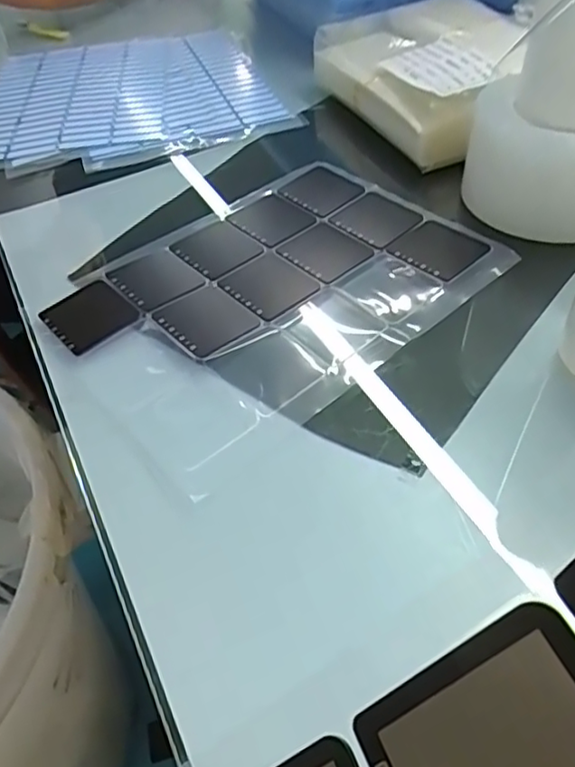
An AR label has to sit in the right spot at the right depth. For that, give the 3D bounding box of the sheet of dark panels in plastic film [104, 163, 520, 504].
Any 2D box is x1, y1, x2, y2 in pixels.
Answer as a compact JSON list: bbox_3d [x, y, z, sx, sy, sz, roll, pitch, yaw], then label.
[{"bbox_3d":[-0.006,-0.065,0.408,0.257,0.009,0.191,-34,54,-23],"label":"sheet of dark panels in plastic film"}]

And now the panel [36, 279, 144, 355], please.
[{"bbox_3d":[-0.131,-0.045,0.399,0.049,0.008,0.058,-37,55,-25],"label":"panel"}]

